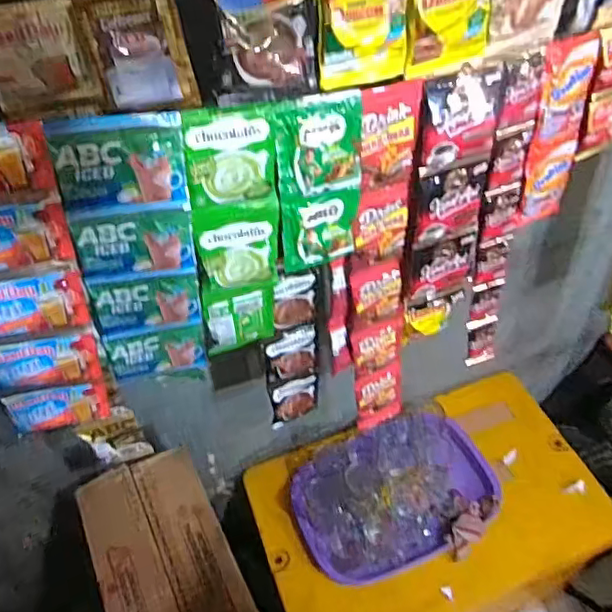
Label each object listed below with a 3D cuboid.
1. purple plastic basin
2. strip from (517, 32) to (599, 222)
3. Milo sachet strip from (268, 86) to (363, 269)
[{"bbox_3d":[0.185,0.386,1.207,0.400,0.082,0.257,-19,50,-10],"label":"purple plastic basin"},{"bbox_3d":[0.301,-0.203,0.703,0.067,0.238,0.024,-24,51,-14],"label":"strip"},{"bbox_3d":[0.016,-0.125,0.628,0.091,0.203,0.010,-13,43,-12],"label":"Milo sachet strip"}]

